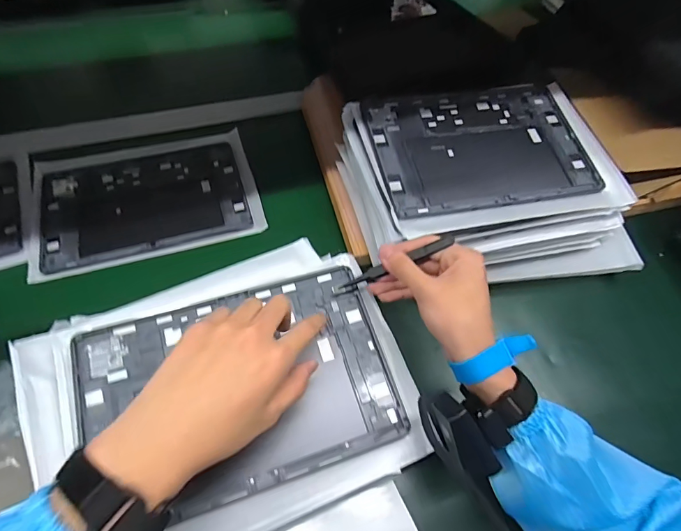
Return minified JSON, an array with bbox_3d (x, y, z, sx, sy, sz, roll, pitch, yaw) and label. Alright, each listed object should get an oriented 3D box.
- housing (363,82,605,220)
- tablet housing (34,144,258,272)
[{"bbox_3d":[0.163,-0.142,0.495,0.254,0.012,0.172,-9,66,-11],"label":"housing"},{"bbox_3d":[-0.263,-0.092,0.568,0.254,0.009,0.175,-15,60,-14],"label":"tablet housing"}]

